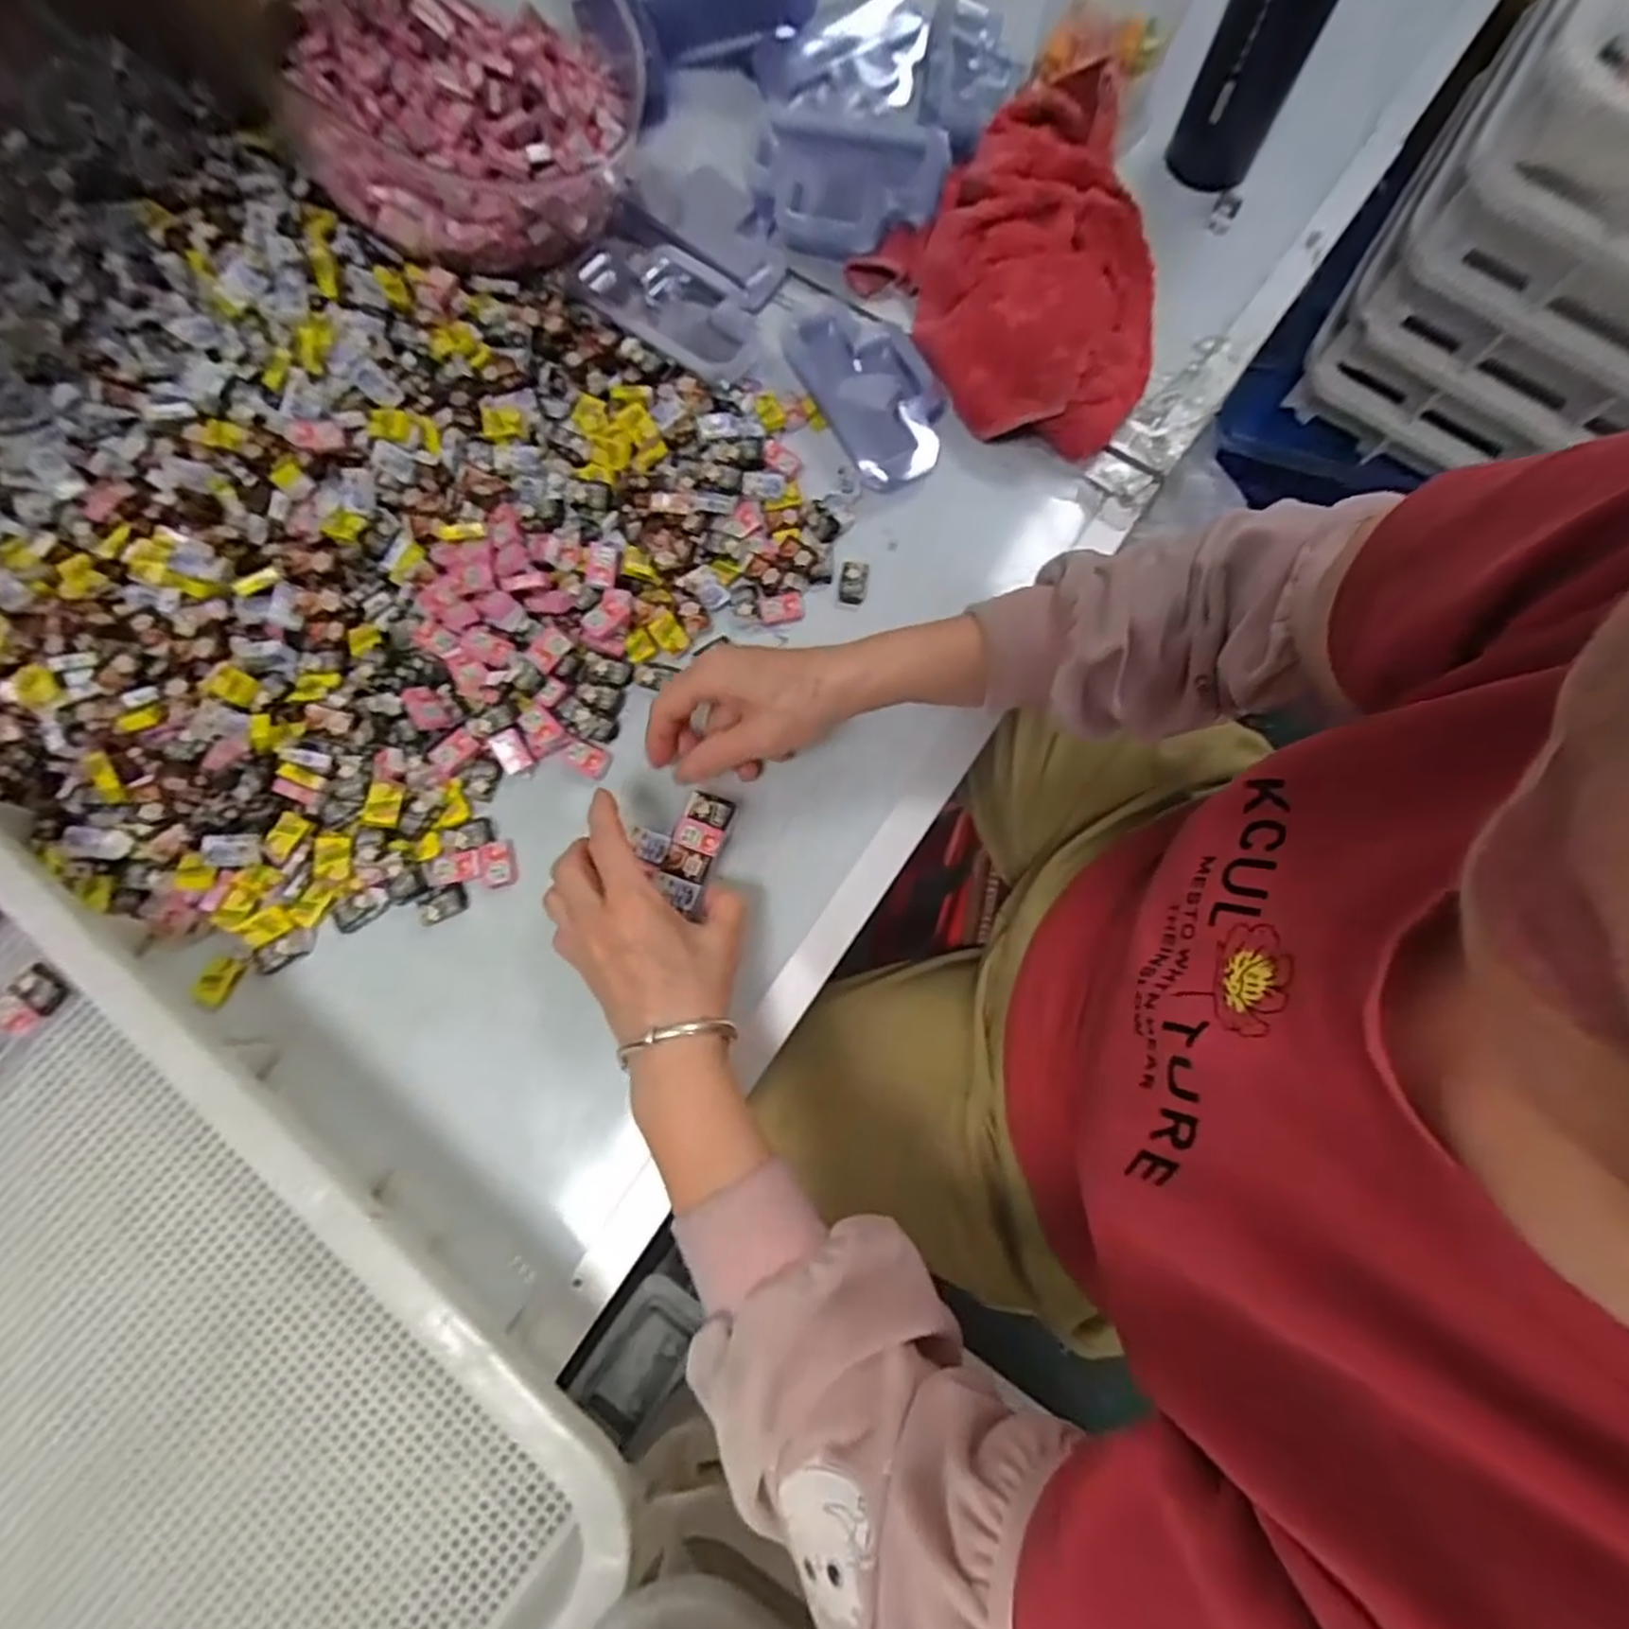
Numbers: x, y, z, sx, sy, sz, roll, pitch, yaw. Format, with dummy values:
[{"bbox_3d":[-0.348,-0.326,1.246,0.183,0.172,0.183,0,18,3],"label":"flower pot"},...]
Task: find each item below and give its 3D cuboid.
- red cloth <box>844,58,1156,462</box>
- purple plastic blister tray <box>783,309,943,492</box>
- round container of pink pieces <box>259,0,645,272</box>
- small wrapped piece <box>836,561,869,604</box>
[{"bbox_3d":[0.161,-0.371,0.502,0.207,0.055,0.225,-32,79,-8],"label":"red cloth"},{"bbox_3d":[0.040,-0.289,0.502,0.080,0.018,0.142,-29,78,-7],"label":"purple plastic blister tray"},{"bbox_3d":[-0.223,-0.466,0.492,0.217,0.088,0.205,0,76,-1],"label":"round container of pink pieces"},{"bbox_3d":[0.026,-0.153,0.483,0.018,0.011,0.027,10,76,2],"label":"small wrapped piece"}]

